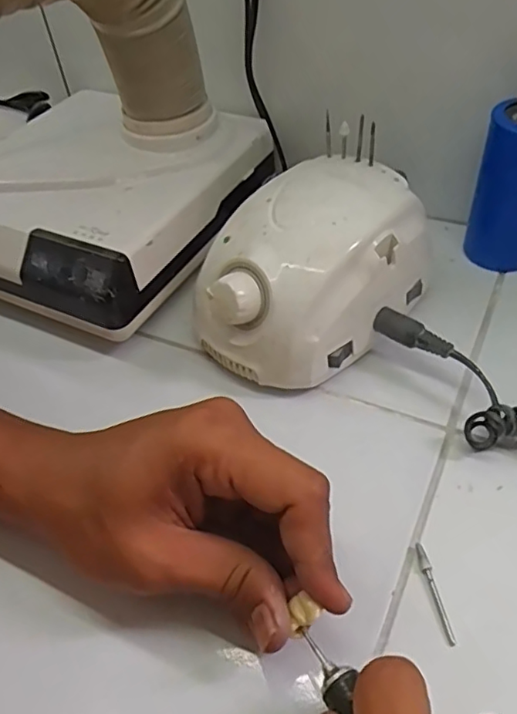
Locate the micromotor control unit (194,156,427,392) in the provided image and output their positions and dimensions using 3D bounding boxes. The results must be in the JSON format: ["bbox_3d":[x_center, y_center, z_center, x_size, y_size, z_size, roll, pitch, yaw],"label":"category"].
[{"bbox_3d":[0.029,-0.050,0.350,0.103,0.083,0.137,29,56,29],"label":"micromotor control unit"}]

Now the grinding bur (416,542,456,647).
[{"bbox_3d":[0.078,0.104,0.255,0.005,0.004,0.045,-8,47,-1],"label":"grinding bur"}]

